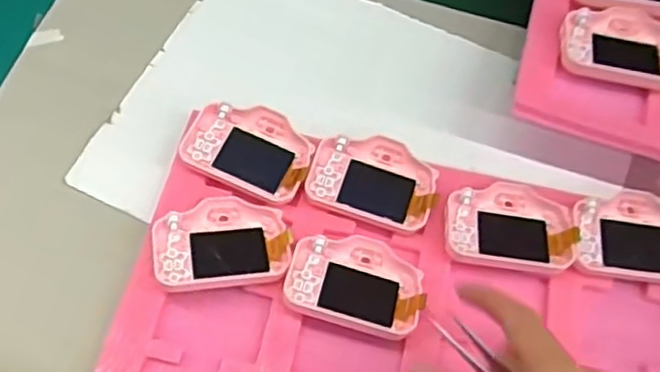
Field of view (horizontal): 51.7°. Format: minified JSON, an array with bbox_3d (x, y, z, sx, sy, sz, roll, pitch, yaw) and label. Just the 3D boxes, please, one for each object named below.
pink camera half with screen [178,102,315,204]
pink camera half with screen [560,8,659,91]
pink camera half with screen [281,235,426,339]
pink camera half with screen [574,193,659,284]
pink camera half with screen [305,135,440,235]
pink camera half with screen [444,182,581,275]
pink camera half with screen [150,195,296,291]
[{"bbox_3d":[-0.055,-0.026,0.469,0.084,0.011,0.059,24,69,3],"label":"pink camera half with screen"},{"bbox_3d":[0.204,-0.097,0.475,0.088,0.016,0.061,4,62,-3],"label":"pink camera half with screen"},{"bbox_3d":[0.017,0.060,0.432,0.084,0.015,0.059,15,62,3],"label":"pink camera half with screen"},{"bbox_3d":[0.206,0.035,0.462,0.082,0.017,0.058,7,62,-1],"label":"pink camera half with screen"},{"bbox_3d":[0.030,-0.005,0.464,0.084,0.013,0.058,16,62,4],"label":"pink camera half with screen"},{"bbox_3d":[0.119,0.027,0.458,0.083,0.016,0.060,4,62,-3],"label":"pink camera half with screen"},{"bbox_3d":[-0.069,0.036,0.438,0.083,0.014,0.061,-7,63,-9],"label":"pink camera half with screen"}]

